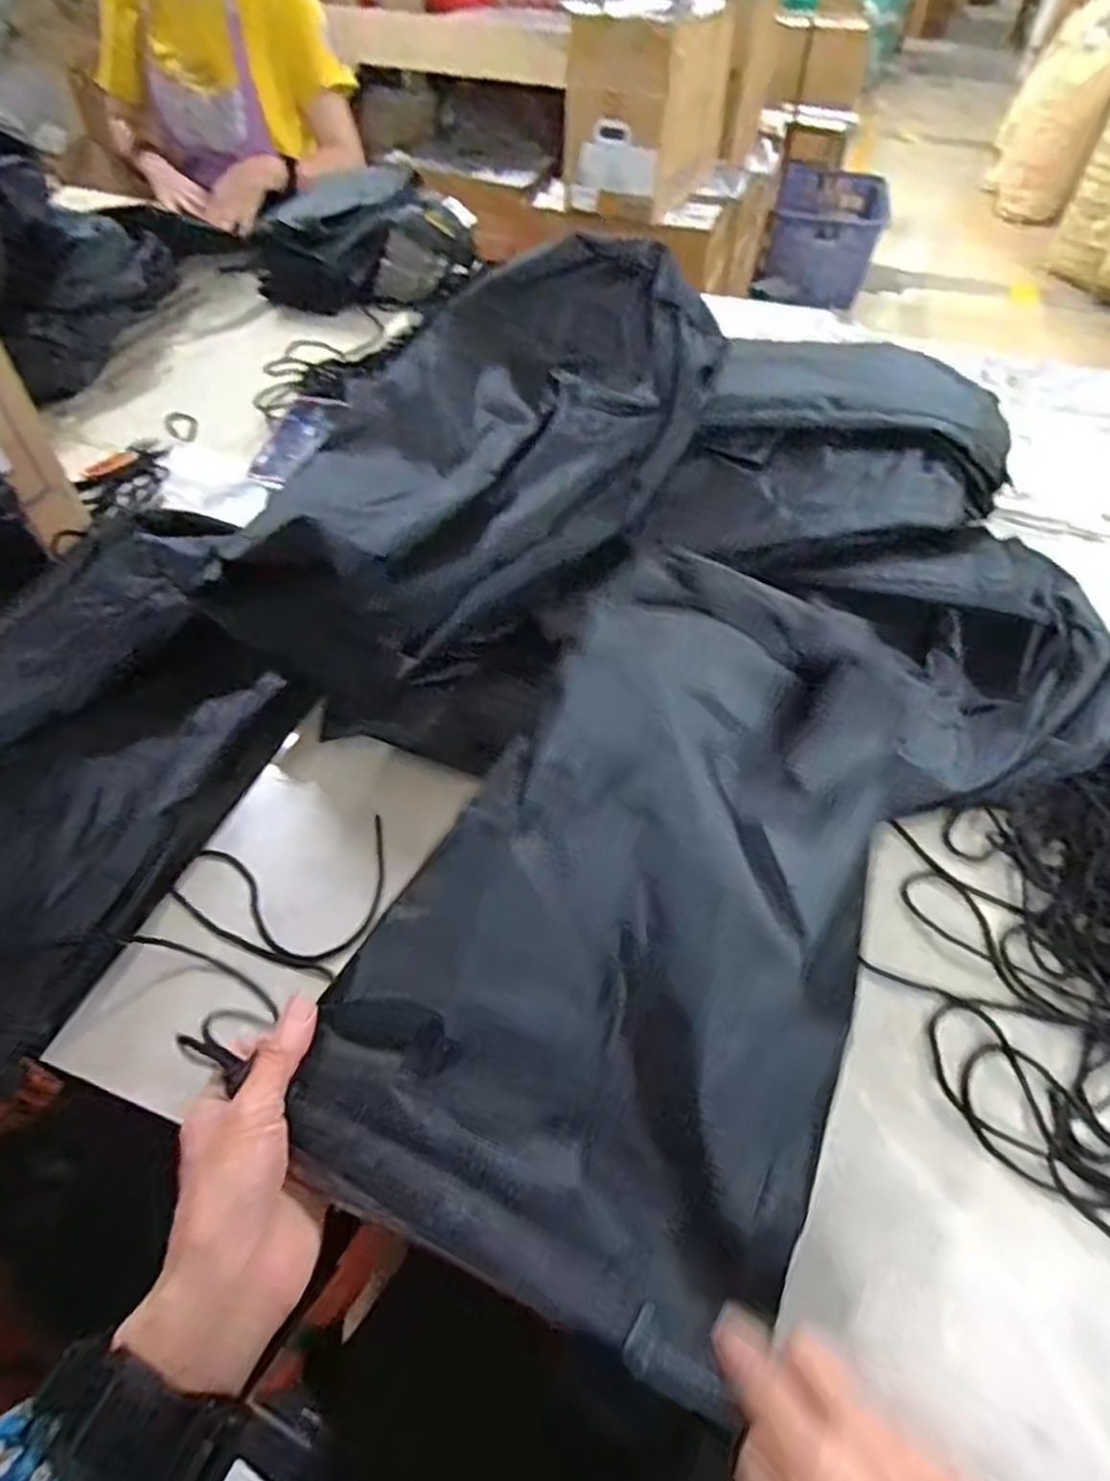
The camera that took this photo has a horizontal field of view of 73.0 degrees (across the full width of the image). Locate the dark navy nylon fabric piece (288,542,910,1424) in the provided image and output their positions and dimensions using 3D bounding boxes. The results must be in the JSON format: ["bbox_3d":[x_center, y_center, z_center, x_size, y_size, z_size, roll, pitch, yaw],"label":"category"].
[{"bbox_3d":[0.057,0.072,0.397,0.232,0.046,0.393,26,71,6],"label":"dark navy nylon fabric piece"}]

